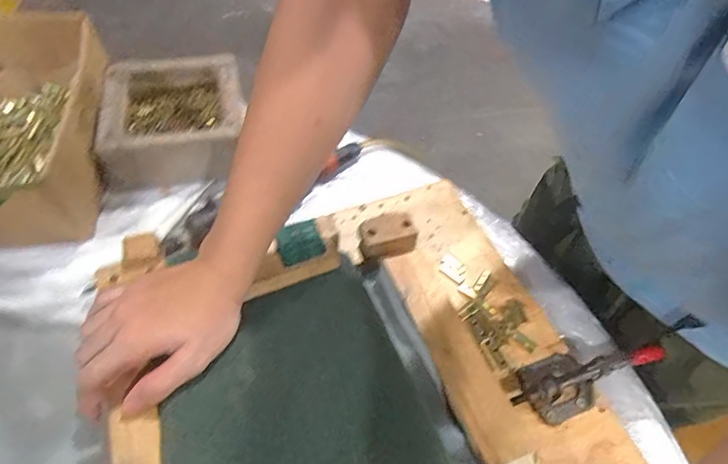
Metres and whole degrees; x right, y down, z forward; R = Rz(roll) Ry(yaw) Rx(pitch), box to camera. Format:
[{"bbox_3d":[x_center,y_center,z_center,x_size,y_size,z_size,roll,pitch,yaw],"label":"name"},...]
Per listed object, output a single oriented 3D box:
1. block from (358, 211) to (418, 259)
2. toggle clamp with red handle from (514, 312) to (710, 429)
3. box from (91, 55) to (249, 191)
[{"bbox_3d":[0.025,0.003,0.495,0.057,0.022,0.045,-13,56,-14],"label":"block"},{"bbox_3d":[0.231,0.130,0.453,0.217,0.040,0.059,-19,57,-18],"label":"toggle clamp with red handle"},{"bbox_3d":[-0.245,-0.153,0.597,0.164,0.062,0.173,-7,55,-10],"label":"box"}]

